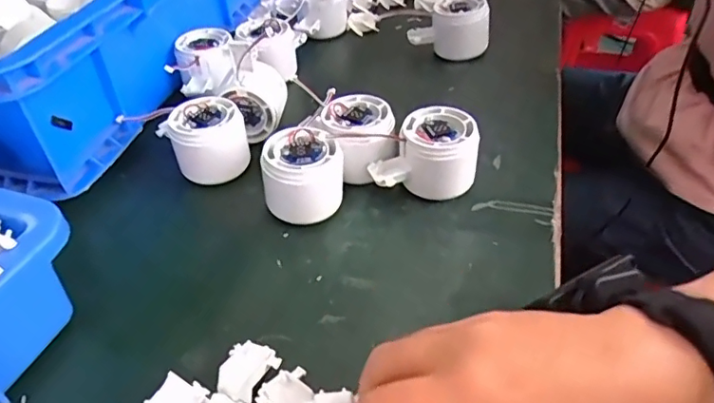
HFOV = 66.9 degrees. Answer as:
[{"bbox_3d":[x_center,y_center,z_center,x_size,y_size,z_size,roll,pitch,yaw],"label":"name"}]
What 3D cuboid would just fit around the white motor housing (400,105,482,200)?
[{"bbox_3d":[0.063,-0.036,0.416,0.057,0.053,0.057,6,43,9],"label":"white motor housing"}]

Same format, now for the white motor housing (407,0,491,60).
[{"bbox_3d":[0.099,-0.185,0.576,0.081,0.062,0.055,5,43,9],"label":"white motor housing"}]

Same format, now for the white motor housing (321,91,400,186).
[{"bbox_3d":[0.000,-0.047,0.432,0.056,0.053,0.061,-1,42,1],"label":"white motor housing"}]

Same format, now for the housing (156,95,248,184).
[{"bbox_3d":[-0.124,-0.050,0.442,0.062,0.047,0.062,-11,43,-10],"label":"housing"}]

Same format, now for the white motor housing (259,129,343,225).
[{"bbox_3d":[-0.039,-0.017,0.399,0.054,0.052,0.050,4,43,7],"label":"white motor housing"}]

